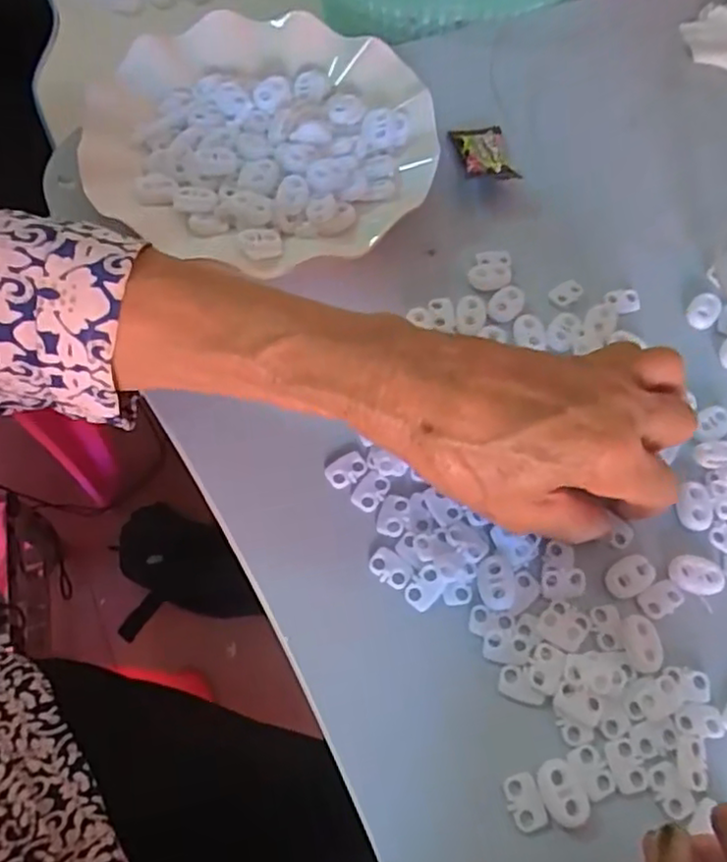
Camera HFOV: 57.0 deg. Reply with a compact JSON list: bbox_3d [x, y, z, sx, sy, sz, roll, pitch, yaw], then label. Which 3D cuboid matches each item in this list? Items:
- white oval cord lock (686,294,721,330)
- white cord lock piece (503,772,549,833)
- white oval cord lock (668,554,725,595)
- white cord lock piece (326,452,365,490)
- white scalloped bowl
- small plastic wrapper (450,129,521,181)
[{"bbox_3d":[0.176,-0.063,0.345,0.014,0.005,0.022,35,66,17],"label":"white oval cord lock"},{"bbox_3d":[0.058,0.134,0.241,0.012,0.004,0.018,-12,61,-8],"label":"white cord lock piece"},{"bbox_3d":[0.140,0.060,0.282,0.021,0.005,0.015,8,61,3],"label":"white oval cord lock"},{"bbox_3d":[-0.007,0.017,0.297,0.018,0.004,0.012,-33,66,-18],"label":"white cord lock piece"},{"bbox_3d":[-0.056,-0.158,0.366,0.182,0.032,0.176,1,60,-1],"label":"white scalloped bowl"},{"bbox_3d":[0.068,-0.157,0.376,0.030,0.013,0.046,-7,61,-5],"label":"small plastic wrapper"}]

